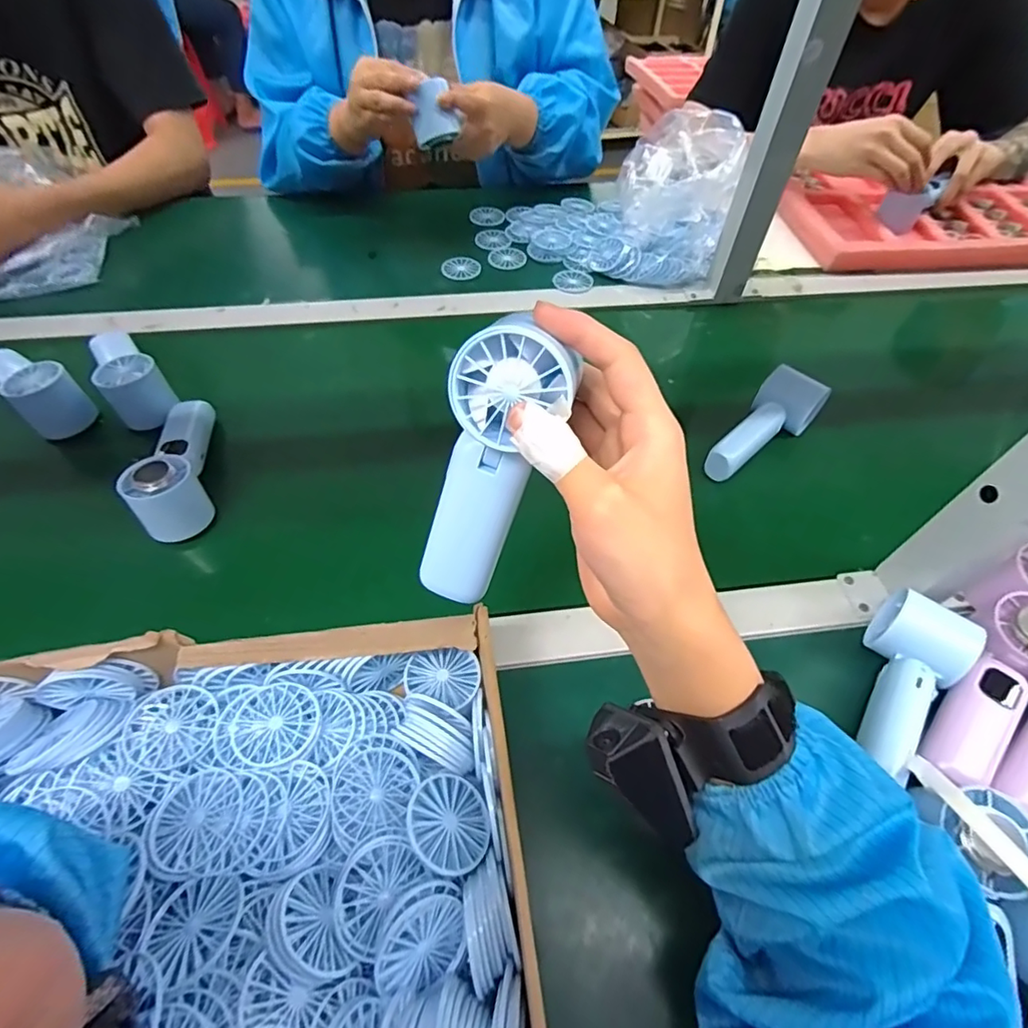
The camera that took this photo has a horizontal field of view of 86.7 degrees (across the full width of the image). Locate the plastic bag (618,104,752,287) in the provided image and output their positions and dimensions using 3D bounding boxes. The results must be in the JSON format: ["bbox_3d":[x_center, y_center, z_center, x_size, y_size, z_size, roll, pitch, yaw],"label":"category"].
[{"bbox_3d":[0.209,-0.432,0.720,0.128,0.132,0.236,9,54,4],"label":"plastic bag"}]

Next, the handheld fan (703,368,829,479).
[{"bbox_3d":[0.242,-0.084,0.523,0.055,0.046,0.133,38,61,22],"label":"handheld fan"}]

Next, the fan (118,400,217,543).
[{"bbox_3d":[-0.301,-0.054,0.481,0.052,0.052,0.151,-14,56,-13],"label":"fan"}]

